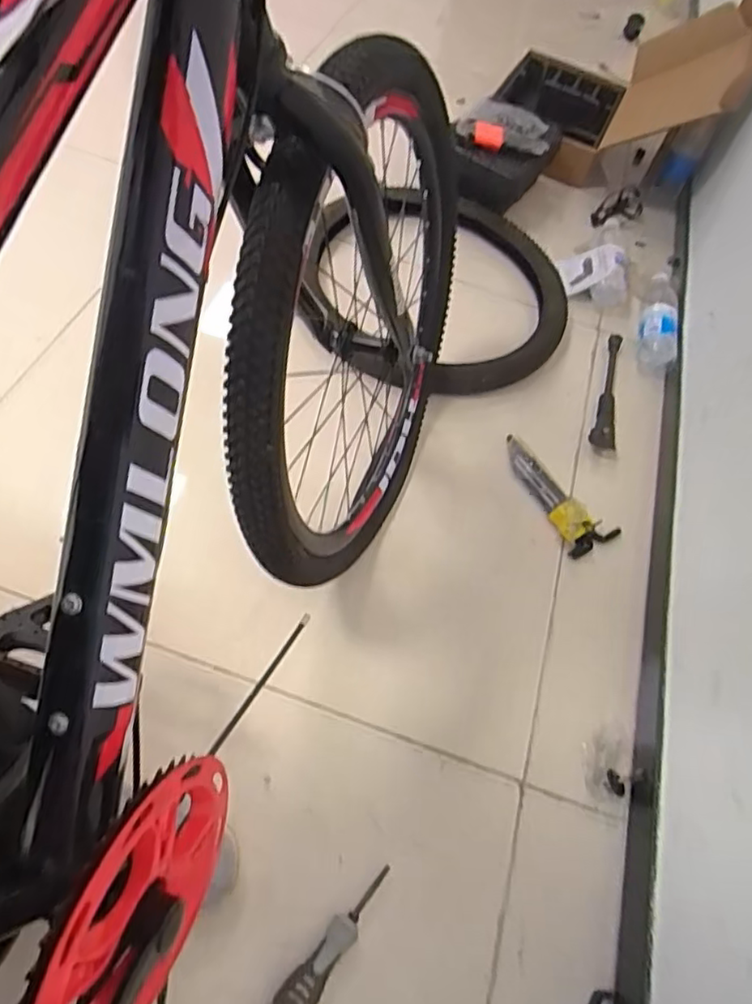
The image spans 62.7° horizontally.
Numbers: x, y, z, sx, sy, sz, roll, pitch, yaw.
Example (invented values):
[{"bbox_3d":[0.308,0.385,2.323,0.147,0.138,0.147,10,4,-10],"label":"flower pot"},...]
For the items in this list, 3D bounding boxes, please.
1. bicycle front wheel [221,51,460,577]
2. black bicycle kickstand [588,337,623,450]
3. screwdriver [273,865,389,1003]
[{"bbox_3d":[-0.016,-0.140,0.656,0.112,0.492,0.468,15,54,7],"label":"bicycle front wheel"},{"bbox_3d":[0.382,-0.182,1.002,0.037,0.029,0.255,17,54,9],"label":"black bicycle kickstand"},{"bbox_3d":[-0.044,0.415,0.570,0.032,0.029,0.166,32,58,19],"label":"screwdriver"}]

